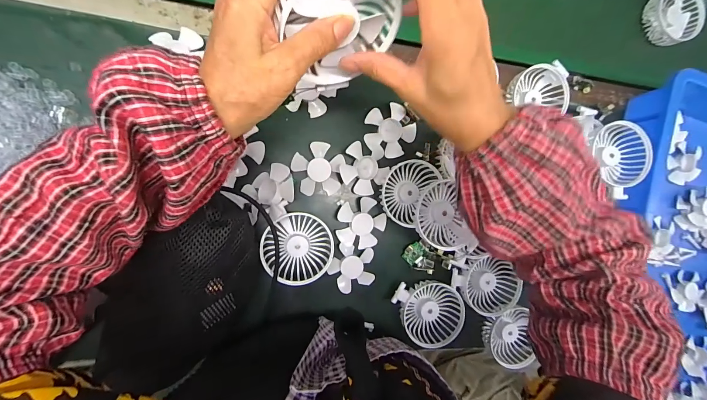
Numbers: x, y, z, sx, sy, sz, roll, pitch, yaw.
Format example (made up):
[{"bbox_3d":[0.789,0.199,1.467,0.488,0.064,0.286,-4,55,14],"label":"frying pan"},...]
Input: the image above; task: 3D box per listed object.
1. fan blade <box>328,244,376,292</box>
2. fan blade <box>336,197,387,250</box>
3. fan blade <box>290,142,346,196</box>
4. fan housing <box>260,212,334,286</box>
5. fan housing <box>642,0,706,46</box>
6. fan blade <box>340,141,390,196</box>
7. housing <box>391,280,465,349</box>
[{"bbox_3d":[-0.001,0.098,0.423,0.063,0.008,0.064,12,88,-10],"label":"fan blade"},{"bbox_3d":[0.012,0.032,0.421,0.069,0.013,0.069,6,89,-10],"label":"fan blade"},{"bbox_3d":[-0.047,-0.042,0.407,0.067,0.008,0.069,-3,91,-10],"label":"fan blade"},{"bbox_3d":[-0.073,0.063,0.398,0.088,0.029,0.088,0,90,-10],"label":"fan housing"},{"bbox_3d":[0.540,-0.319,0.511,0.077,0.041,0.112,-24,94,-9],"label":"fan housing"},{"bbox_3d":[0.017,-0.043,0.413,0.065,0.013,0.069,0,90,-10],"label":"fan blade"},{"bbox_3d":[0.108,0.165,0.439,0.099,0.029,0.087,1,90,-10],"label":"housing"}]

